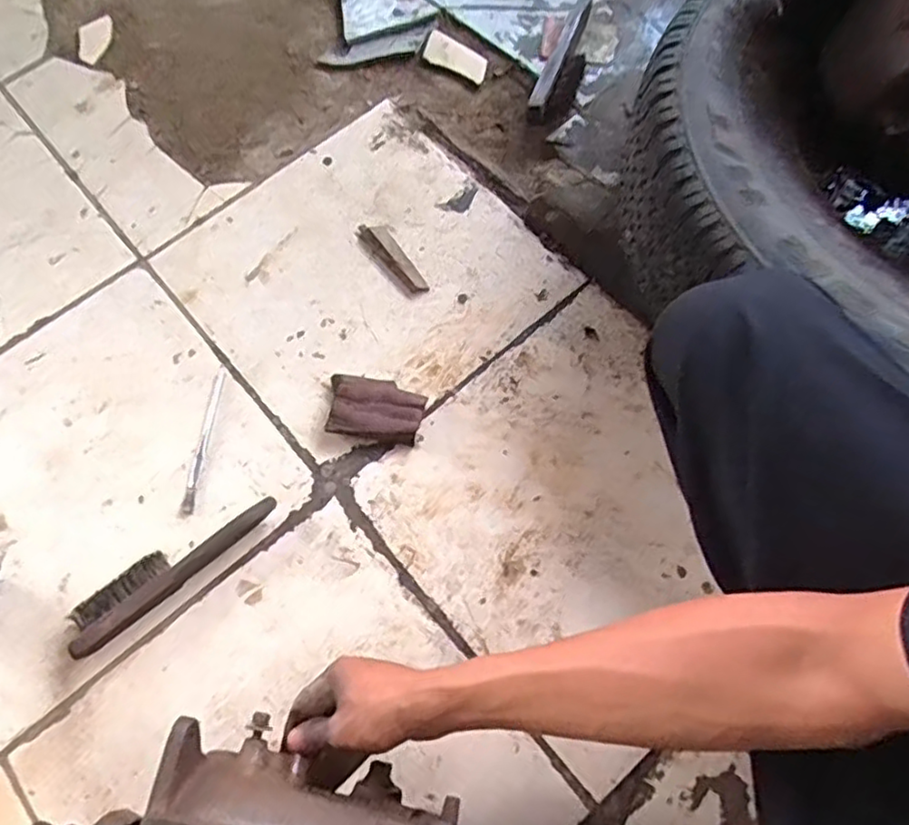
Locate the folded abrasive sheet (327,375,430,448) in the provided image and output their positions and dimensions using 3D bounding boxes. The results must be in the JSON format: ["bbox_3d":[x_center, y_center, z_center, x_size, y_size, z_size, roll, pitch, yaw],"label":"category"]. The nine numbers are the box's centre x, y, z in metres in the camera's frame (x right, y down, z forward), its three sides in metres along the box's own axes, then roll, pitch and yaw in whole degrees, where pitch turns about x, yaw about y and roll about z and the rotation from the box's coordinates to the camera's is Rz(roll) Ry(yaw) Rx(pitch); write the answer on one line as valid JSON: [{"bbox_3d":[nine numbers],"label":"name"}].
[{"bbox_3d":[-0.089,-0.005,0.744,0.107,0.025,0.070,9,69,5],"label":"folded abrasive sheet"}]

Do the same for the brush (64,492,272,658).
[{"bbox_3d":[-0.292,0.158,0.683,0.226,0.032,0.046,-39,73,-13],"label":"brush"}]

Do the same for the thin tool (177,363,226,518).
[{"bbox_3d":[-0.284,0.029,0.745,0.016,0.004,0.176,5,69,3],"label":"thin tool"}]

